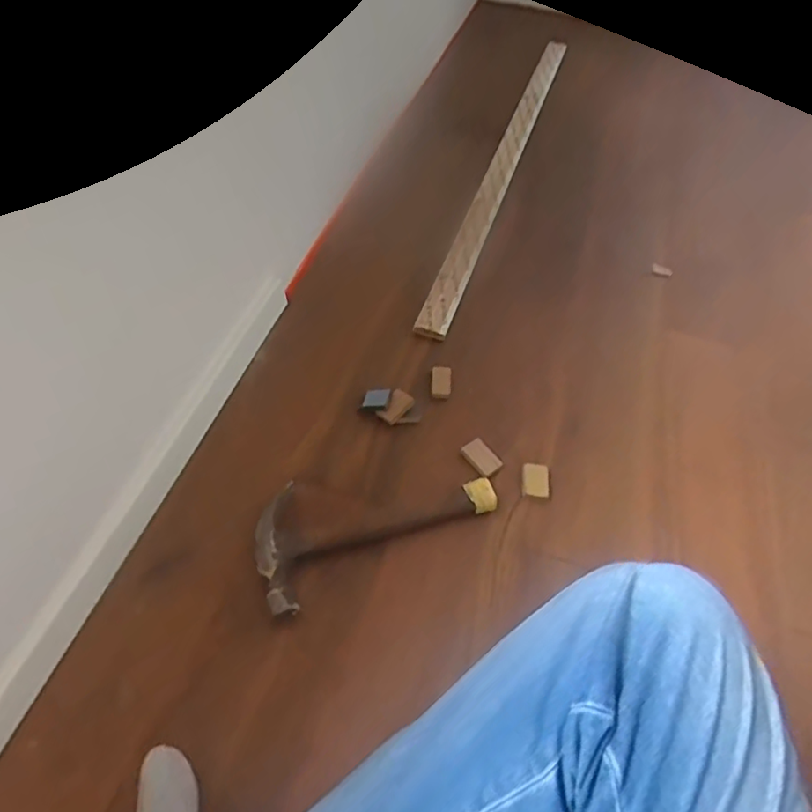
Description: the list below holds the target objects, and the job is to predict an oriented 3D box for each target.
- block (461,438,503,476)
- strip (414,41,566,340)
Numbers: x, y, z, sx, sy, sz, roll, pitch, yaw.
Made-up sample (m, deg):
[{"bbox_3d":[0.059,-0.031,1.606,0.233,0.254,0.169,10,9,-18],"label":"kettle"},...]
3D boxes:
[{"bbox_3d":[0.098,0.063,0.775,0.031,0.010,0.048,-29,63,-30],"label":"block"},{"bbox_3d":[0.213,-0.524,1.261,0.059,0.025,1.150,20,50,5],"label":"strip"}]

